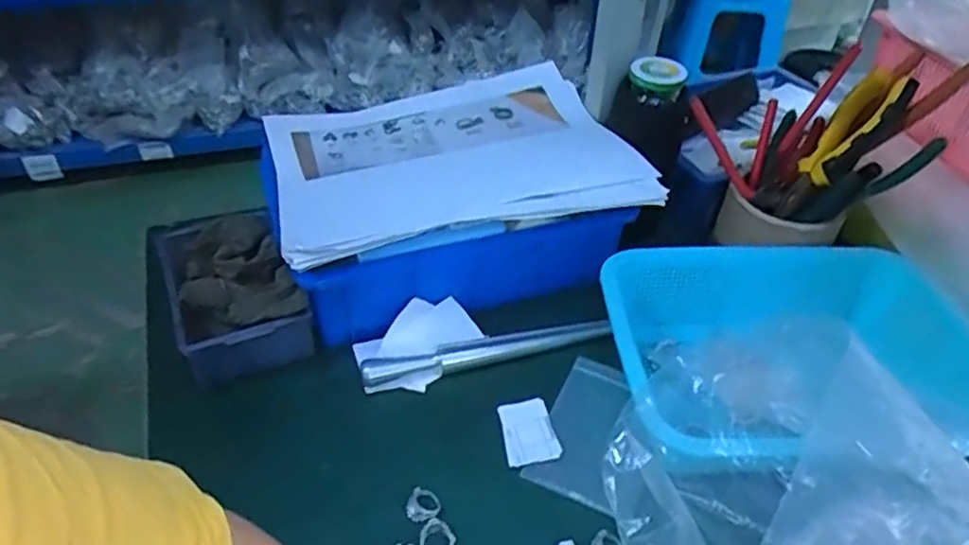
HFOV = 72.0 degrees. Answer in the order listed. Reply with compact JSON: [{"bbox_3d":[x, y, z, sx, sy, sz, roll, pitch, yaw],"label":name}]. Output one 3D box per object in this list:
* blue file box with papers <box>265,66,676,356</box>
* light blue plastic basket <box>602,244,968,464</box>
[{"bbox_3d":[-0.041,-0.072,0.626,0.305,0.120,0.273,-14,43,-18],"label":"blue file box with papers"},{"bbox_3d":[0.230,0.061,0.499,0.264,0.055,0.211,-1,41,-4],"label":"light blue plastic basket"}]

